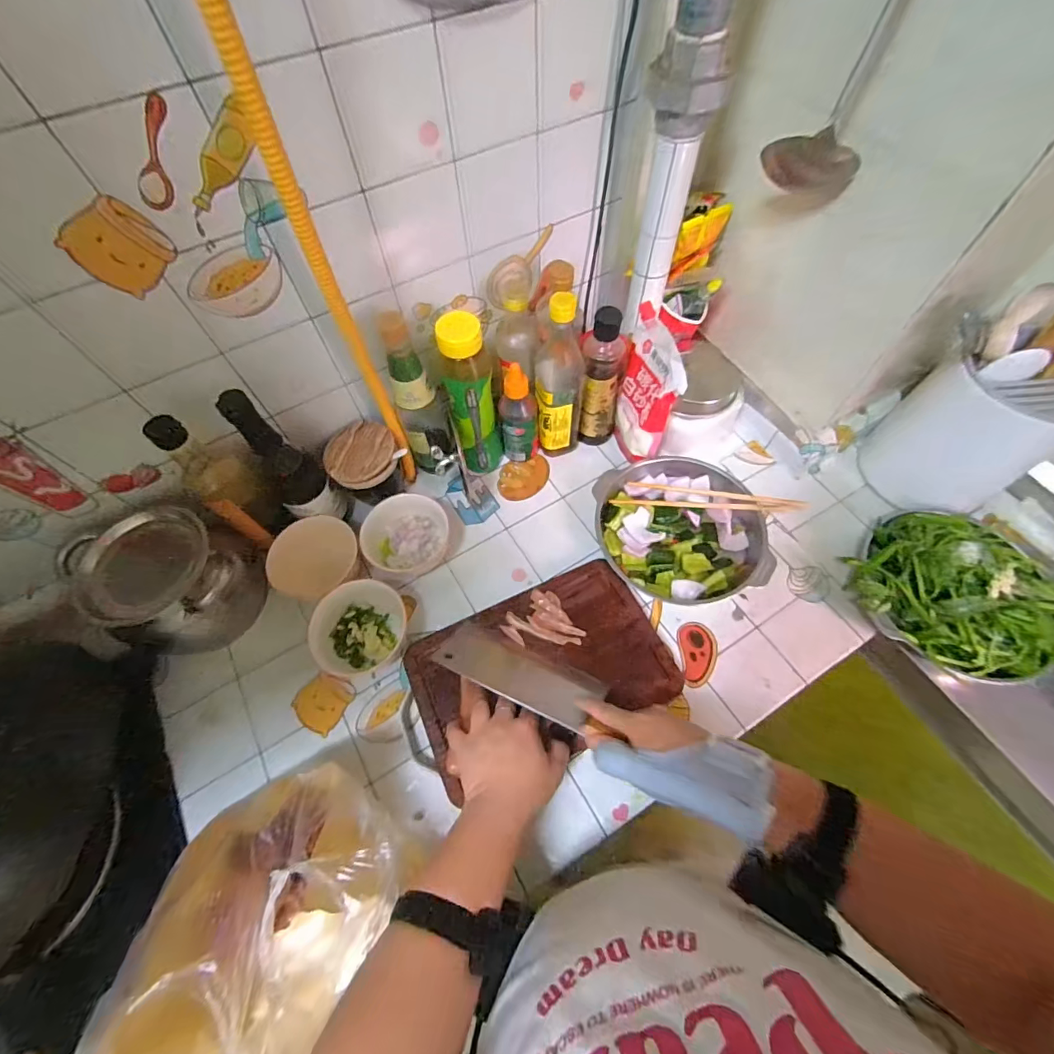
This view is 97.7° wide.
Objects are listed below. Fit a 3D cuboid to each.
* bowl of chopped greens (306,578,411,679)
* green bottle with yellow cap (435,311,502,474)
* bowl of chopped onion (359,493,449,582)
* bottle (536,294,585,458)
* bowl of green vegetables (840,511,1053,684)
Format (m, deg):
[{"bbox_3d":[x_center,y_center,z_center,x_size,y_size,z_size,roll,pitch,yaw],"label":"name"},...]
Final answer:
[{"bbox_3d":[-0.209,0.125,0.575,0.098,0.064,0.100,-1,62,2],"label":"bowl of chopped greens"},{"bbox_3d":[-0.072,-0.161,0.624,0.058,0.245,0.059,-11,62,-3],"label":"green bottle with yellow cap"},{"bbox_3d":[-0.167,0.012,0.631,0.115,0.068,0.094,-33,66,-14],"label":"bowl of chopped onion"},{"bbox_3d":[0.045,-0.197,0.626,0.063,0.268,0.067,3,62,4],"label":"bottle"},{"bbox_3d":[0.530,0.072,0.562,0.217,0.093,0.208,-1,62,2],"label":"bowl of green vegetables"}]

